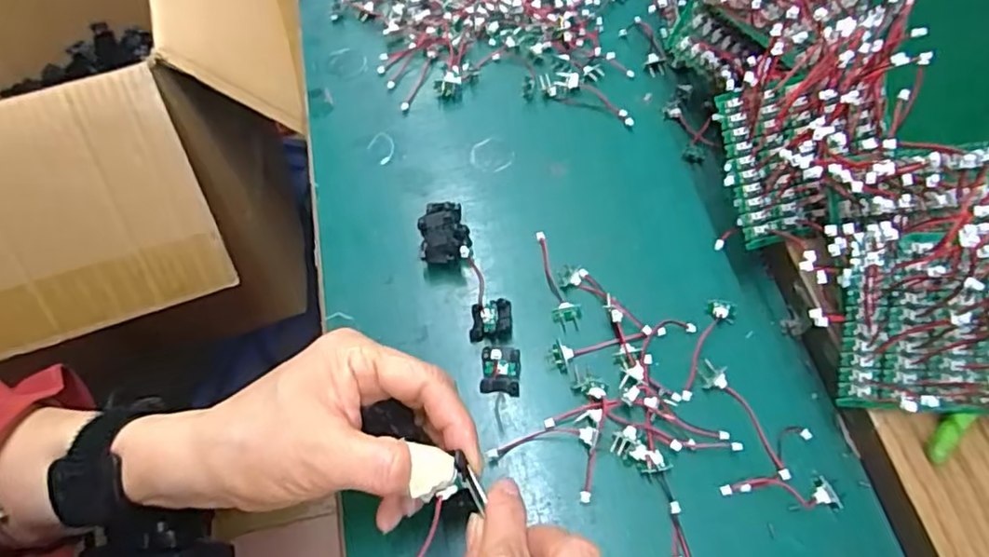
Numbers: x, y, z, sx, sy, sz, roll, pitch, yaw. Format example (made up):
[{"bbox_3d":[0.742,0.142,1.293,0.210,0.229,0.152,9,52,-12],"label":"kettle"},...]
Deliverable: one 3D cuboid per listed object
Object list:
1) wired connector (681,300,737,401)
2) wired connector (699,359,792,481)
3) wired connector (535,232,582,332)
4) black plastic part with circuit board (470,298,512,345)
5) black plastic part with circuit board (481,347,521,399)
[{"bbox_3d":[0.113,0.037,0.340,0.015,0.004,0.063,25,64,15],"label":"wired connector"},{"bbox_3d":[0.125,0.071,0.321,0.015,0.004,0.067,-20,64,-8],"label":"wired connector"},{"bbox_3d":[0.038,0.000,0.368,0.016,0.005,0.066,-8,60,-3],"label":"wired connector"},{"bbox_3d":[-0.002,0.024,0.354,0.023,0.011,0.021,-1,60,1],"label":"black plastic part with circuit board"},{"bbox_3d":[0.003,0.049,0.340,0.021,0.012,0.024,2,60,3],"label":"black plastic part with circuit board"}]

